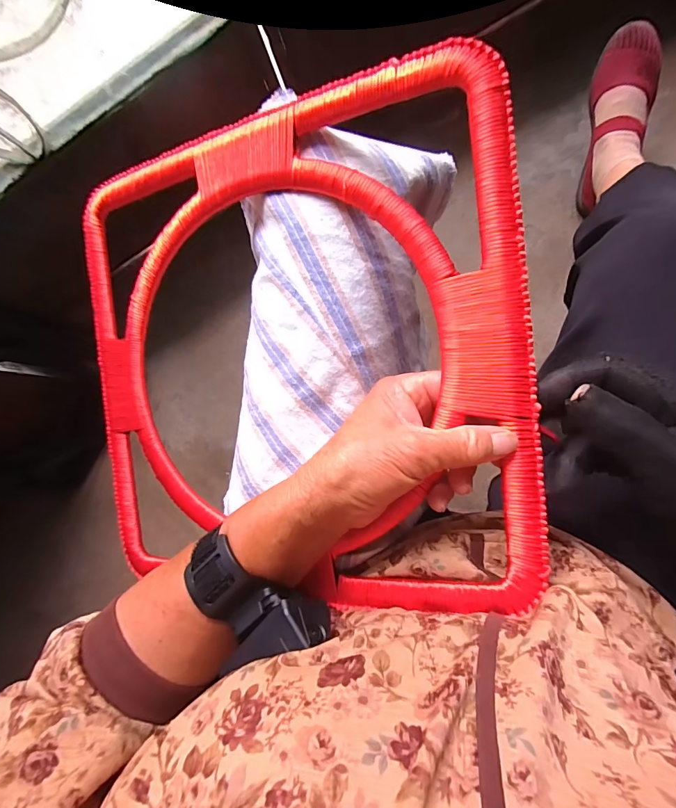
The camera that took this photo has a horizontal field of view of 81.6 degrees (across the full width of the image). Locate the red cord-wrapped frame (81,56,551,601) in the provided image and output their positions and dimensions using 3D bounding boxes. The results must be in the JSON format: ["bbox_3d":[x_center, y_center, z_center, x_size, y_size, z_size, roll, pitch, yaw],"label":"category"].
[{"bbox_3d":[-0.050,-0.029,0.277,0.334,0.017,0.327,-5,93,21],"label":"red cord-wrapped frame"}]

